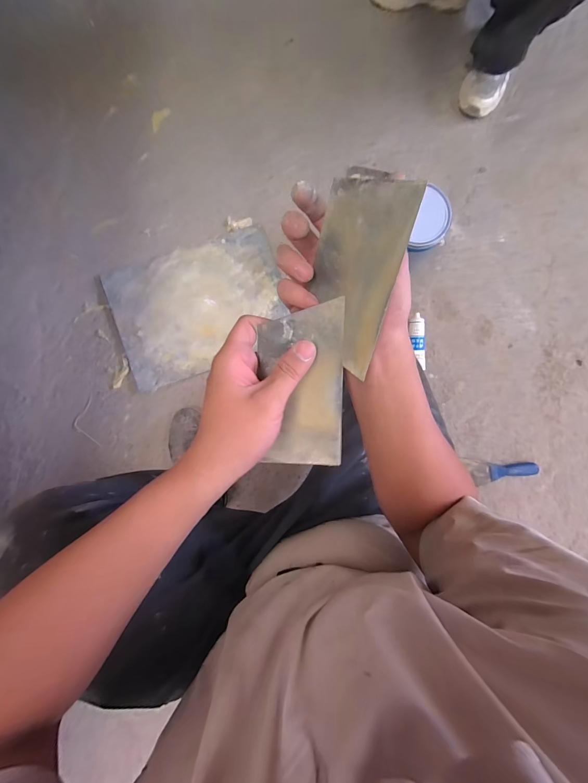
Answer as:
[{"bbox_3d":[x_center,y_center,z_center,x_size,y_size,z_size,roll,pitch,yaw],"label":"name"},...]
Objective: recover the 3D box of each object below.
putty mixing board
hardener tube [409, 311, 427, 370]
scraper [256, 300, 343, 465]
[{"bbox_3d":[-0.246,-0.227,0.818,0.441,0.013,0.314,-23,90,-2],"label":"putty mixing board"},{"bbox_3d":[0.330,-0.132,0.825,0.036,0.033,0.143,-4,89,-2],"label":"hardener tube"},{"bbox_3d":[0.006,-0.004,0.272,0.072,0.004,0.139,1,99,7],"label":"scraper"}]

